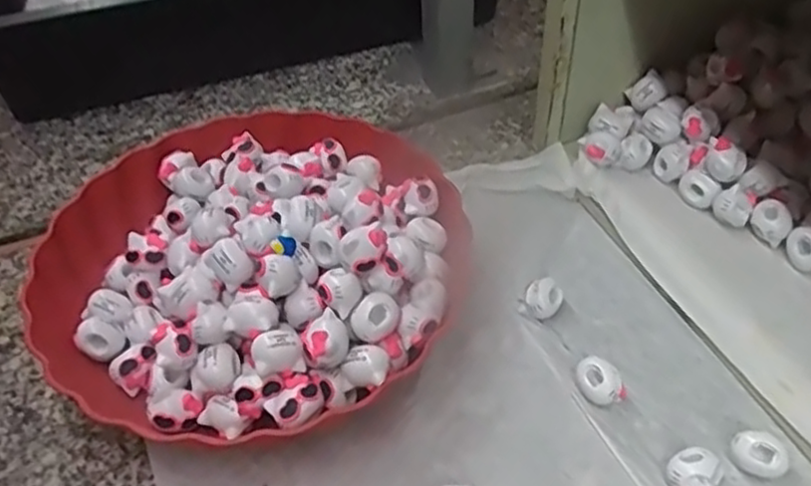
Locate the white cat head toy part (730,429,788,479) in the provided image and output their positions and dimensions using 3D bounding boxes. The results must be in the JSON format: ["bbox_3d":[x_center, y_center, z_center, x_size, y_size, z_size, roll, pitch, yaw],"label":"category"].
[{"bbox_3d":[0.171,0.104,0.343,0.025,0.019,0.017,29,55,27],"label":"white cat head toy part"}]

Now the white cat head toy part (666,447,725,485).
[{"bbox_3d":[0.138,0.112,0.338,0.021,0.019,0.021,-2,47,2],"label":"white cat head toy part"}]

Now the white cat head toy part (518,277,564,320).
[{"bbox_3d":[0.079,0.033,0.414,0.023,0.017,0.021,-2,47,2],"label":"white cat head toy part"}]

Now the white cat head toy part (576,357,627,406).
[{"bbox_3d":[0.104,0.075,0.376,0.027,0.019,0.019,15,50,17],"label":"white cat head toy part"}]

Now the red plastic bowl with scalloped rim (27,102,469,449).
[{"bbox_3d":[-0.087,0.002,0.417,0.242,0.070,0.234,4,47,7],"label":"red plastic bowl with scalloped rim"}]

